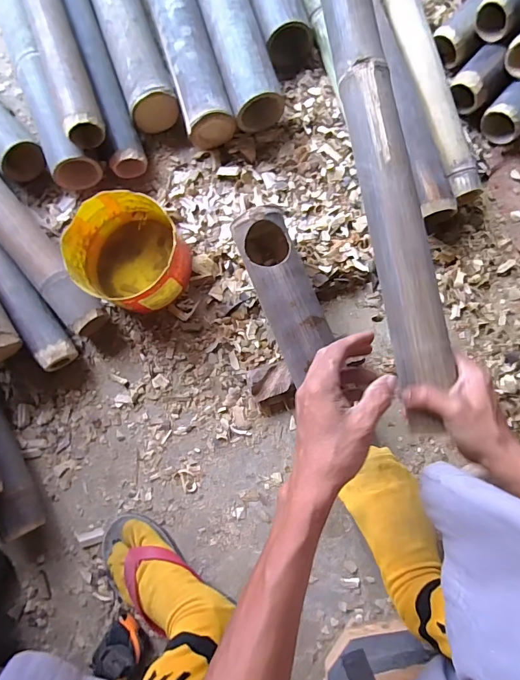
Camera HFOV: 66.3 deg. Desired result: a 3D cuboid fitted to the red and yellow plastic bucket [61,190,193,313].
[{"bbox_3d":[-0.187,-0.116,0.576,0.140,0.107,0.155,-44,82,-4],"label":"red and yellow plastic bucket"}]

